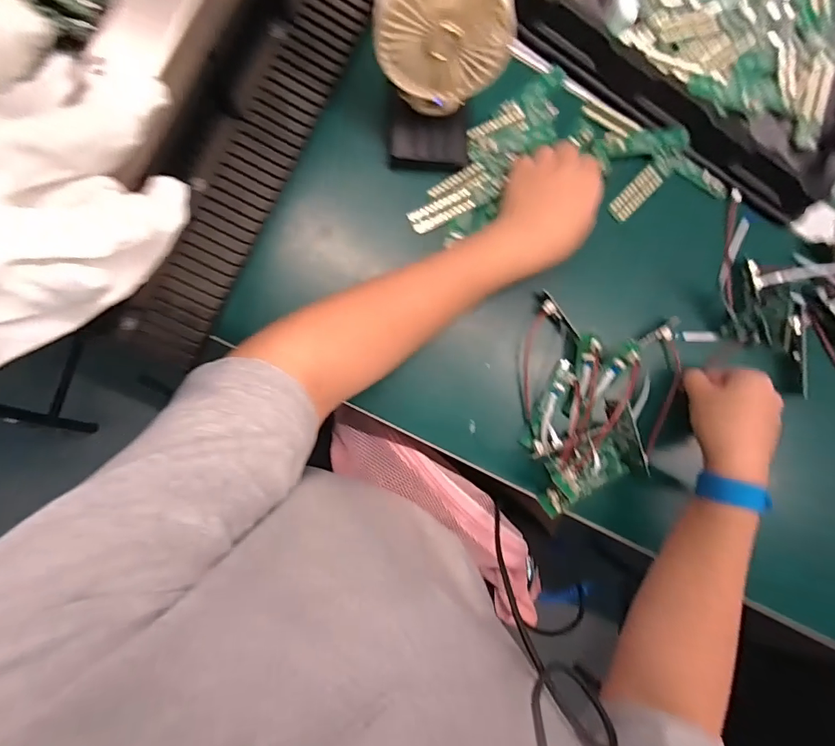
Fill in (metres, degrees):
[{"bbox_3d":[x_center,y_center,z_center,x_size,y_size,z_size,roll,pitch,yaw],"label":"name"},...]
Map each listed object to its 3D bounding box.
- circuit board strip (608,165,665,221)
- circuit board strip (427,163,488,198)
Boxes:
[{"bbox_3d":[0.203,-0.166,0.417,0.058,0.005,0.021,-45,91,0],"label":"circuit board strip"},{"bbox_3d":[0.035,-0.167,0.395,0.052,0.004,0.018,-25,84,-2],"label":"circuit board strip"}]

